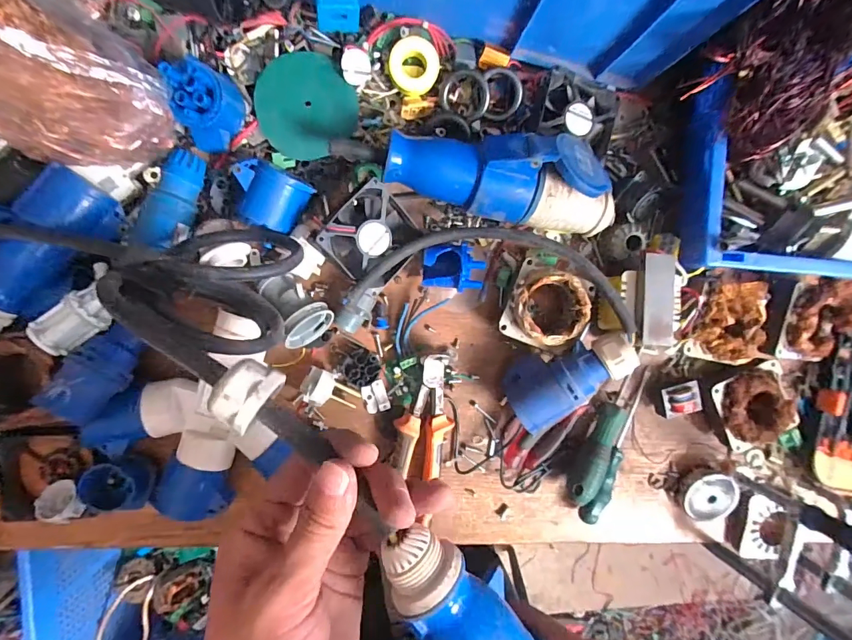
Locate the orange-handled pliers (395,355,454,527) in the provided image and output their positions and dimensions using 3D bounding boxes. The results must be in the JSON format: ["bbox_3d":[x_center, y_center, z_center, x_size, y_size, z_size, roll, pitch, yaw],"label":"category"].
[{"bbox_3d":[-0.004,0.123,0.442,0.055,0.027,0.173,13,90,-8],"label":"orange-handled pliers"}]

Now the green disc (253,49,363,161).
[{"bbox_3d":[-0.114,-0.201,0.408,0.089,0.007,0.088,-2,102,-9],"label":"green disc"}]

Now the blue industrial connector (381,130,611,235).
[{"bbox_3d":[0.077,-0.129,0.397,0.225,0.056,0.082,2,91,-8],"label":"blue industrial connector"}]

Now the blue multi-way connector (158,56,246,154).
[{"bbox_3d":[-0.184,-0.183,0.375,0.048,0.059,0.063,-13,93,-7],"label":"blue multi-way connector"}]

